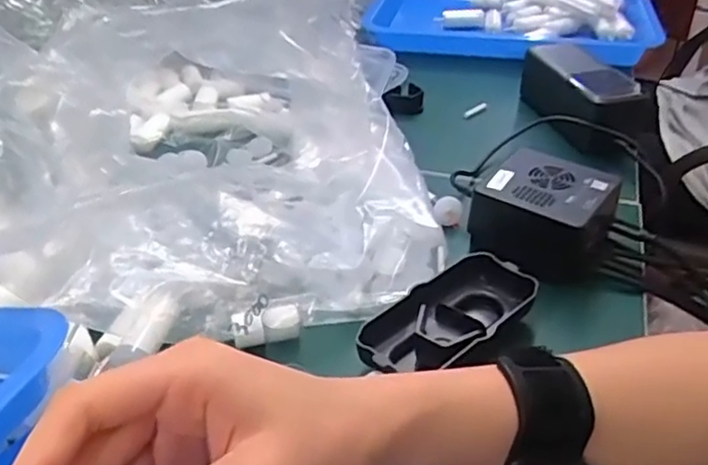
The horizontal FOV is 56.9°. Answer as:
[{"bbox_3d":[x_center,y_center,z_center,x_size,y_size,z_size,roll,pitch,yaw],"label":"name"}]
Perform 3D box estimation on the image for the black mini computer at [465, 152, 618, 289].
[{"bbox_3d":[0.130,-0.013,0.444,0.080,0.048,0.075,24,43,29],"label":"black mini computer"}]

